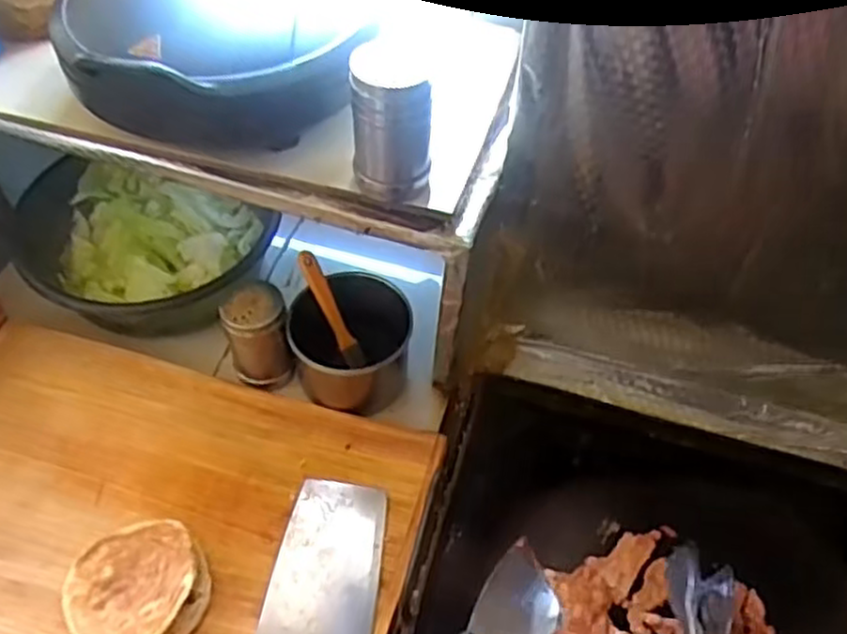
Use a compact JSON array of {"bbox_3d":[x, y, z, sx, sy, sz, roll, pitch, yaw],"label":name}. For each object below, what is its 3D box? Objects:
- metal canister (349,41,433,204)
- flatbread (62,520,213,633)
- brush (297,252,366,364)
[{"bbox_3d":[-0.027,-0.157,0.596,0.065,0.112,0.059,-5,52,-6],"label":"metal canister"},{"bbox_3d":[-0.238,0.218,0.609,0.108,0.039,0.112,1,52,-2],"label":"flatbread"},{"bbox_3d":[-0.094,-0.007,0.754,0.022,0.014,0.126,-31,104,-24],"label":"brush"}]

